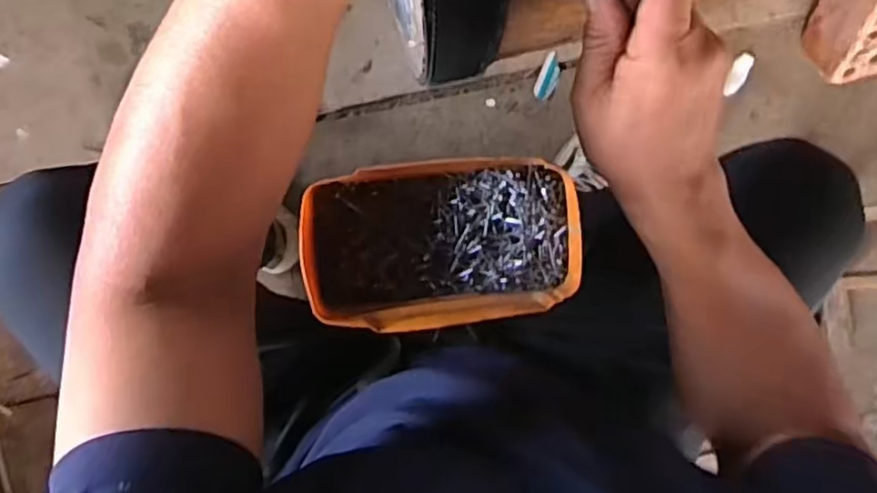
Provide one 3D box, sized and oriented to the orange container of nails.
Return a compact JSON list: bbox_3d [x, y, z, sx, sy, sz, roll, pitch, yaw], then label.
[{"bbox_3d":[0.005,-0.004,0.539,0.212,0.056,0.122,-7,93,-4],"label":"orange container of nails"}]

